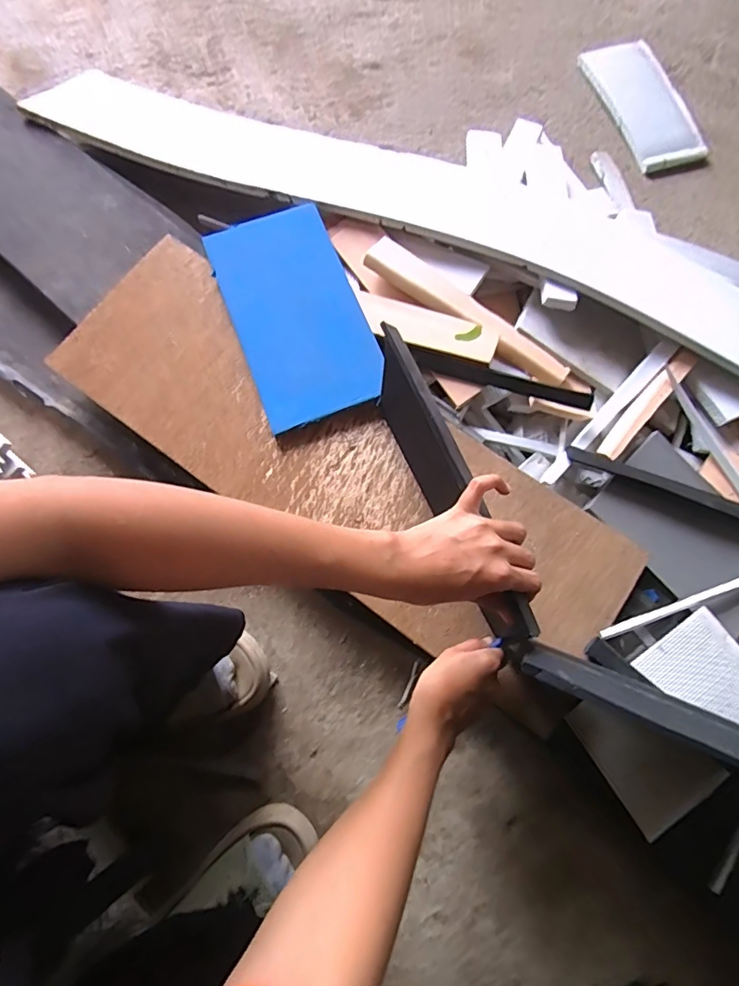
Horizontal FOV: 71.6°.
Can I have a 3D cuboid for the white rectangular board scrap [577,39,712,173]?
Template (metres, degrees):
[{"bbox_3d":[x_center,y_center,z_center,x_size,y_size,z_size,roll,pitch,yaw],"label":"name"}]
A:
[{"bbox_3d":[0.446,-0.631,0.832,0.129,0.018,0.249,-20,75,-7],"label":"white rectangular board scrap"}]

